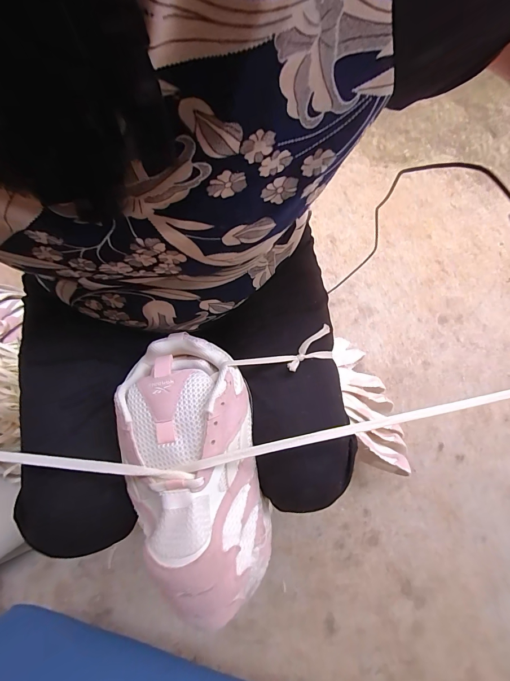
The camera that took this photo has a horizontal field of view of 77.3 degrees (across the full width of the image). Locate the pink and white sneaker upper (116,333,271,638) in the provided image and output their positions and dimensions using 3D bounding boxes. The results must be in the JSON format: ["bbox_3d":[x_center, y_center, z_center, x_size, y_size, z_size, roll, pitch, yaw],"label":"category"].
[{"bbox_3d":[-0.055,0.117,0.292,0.117,0.068,0.243,-13,82,-5],"label":"pink and white sneaker upper"}]

